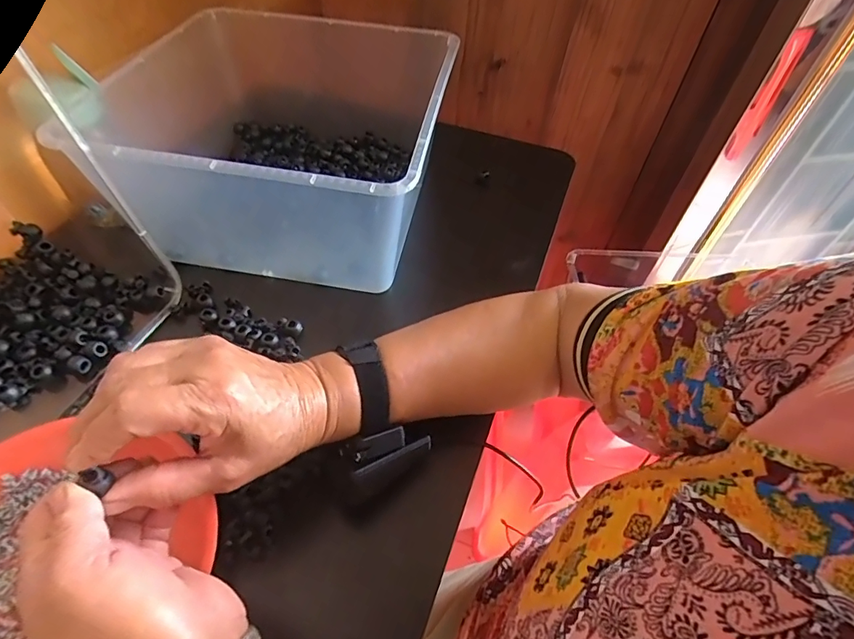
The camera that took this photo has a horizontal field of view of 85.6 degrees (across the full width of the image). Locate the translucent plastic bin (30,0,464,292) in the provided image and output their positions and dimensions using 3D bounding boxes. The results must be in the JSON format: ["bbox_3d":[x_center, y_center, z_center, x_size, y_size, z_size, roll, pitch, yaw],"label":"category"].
[{"bbox_3d":[-0.146,-0.203,0.495,0.320,0.142,0.345,9,51,3],"label":"translucent plastic bin"}]

